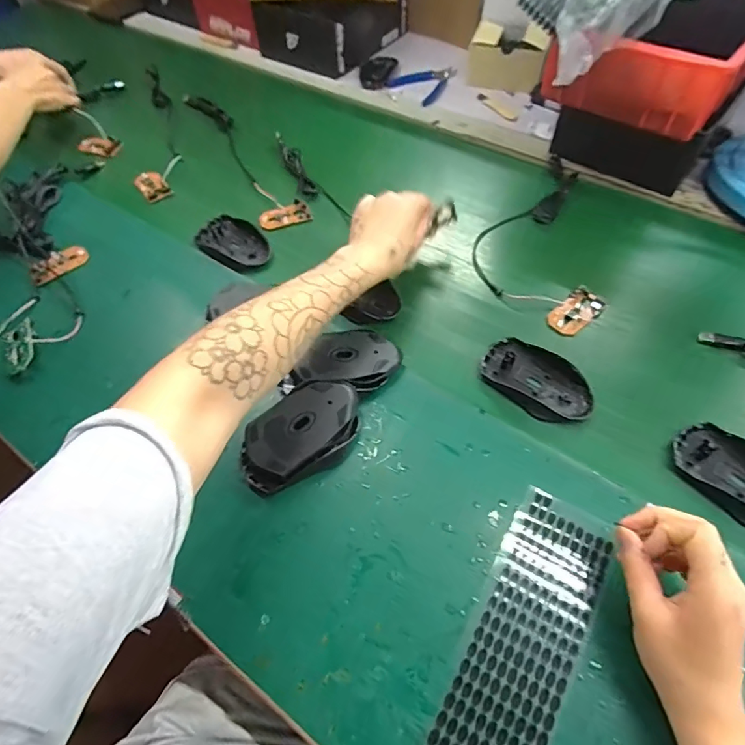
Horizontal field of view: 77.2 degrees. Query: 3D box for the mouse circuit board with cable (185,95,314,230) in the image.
[{"bbox_3d":[-0.209,-0.352,0.746,0.070,0.038,0.399,-25,60,-13],"label":"mouse circuit board with cable"}]

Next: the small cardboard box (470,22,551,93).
[{"bbox_3d":[0.237,-0.550,0.811,0.125,0.065,0.103,14,59,11],"label":"small cardboard box"}]

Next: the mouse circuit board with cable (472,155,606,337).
[{"bbox_3d":[0.203,-0.178,0.600,0.143,0.010,0.307,2,57,5],"label":"mouse circuit board with cable"}]

